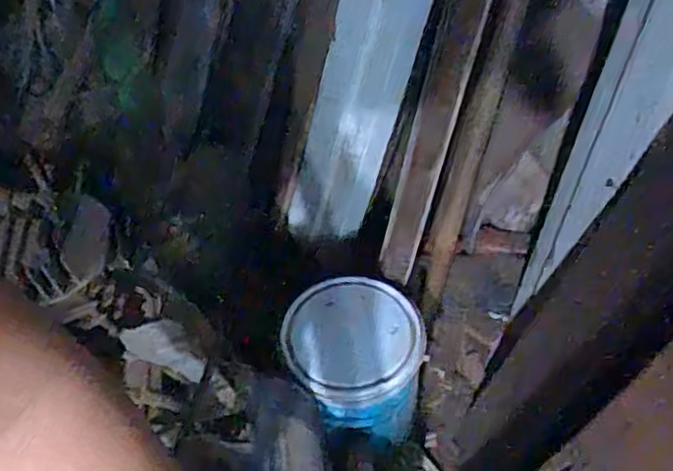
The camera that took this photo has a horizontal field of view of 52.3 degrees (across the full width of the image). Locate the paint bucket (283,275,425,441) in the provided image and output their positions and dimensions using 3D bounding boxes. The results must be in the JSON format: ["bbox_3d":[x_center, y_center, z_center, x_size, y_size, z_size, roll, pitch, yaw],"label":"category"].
[{"bbox_3d":[0.020,0.174,0.907,0.167,0.171,0.168,-1,50,1],"label":"paint bucket"}]

